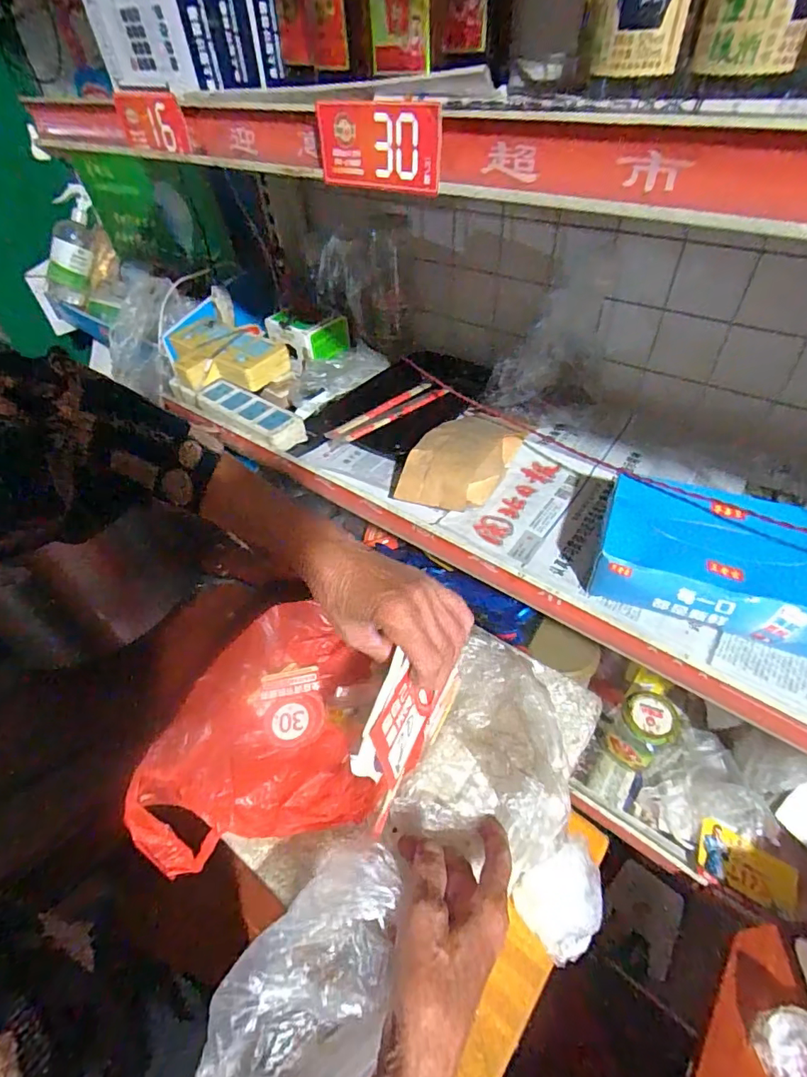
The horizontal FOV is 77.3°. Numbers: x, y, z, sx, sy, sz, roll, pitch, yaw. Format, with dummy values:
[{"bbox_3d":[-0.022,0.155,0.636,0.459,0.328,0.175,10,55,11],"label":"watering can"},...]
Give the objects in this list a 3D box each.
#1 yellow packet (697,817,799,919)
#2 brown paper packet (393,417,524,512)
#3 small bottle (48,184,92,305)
[{"bbox_3d":[0.408,0.389,0.599,0.109,0.023,0.067,16,49,20],"label":"yellow packet"},{"bbox_3d":[0.065,-0.086,0.556,0.091,0.056,0.153,21,51,23],"label":"brown paper packet"},{"bbox_3d":[-0.649,-0.569,0.980,0.075,0.209,0.059,24,17,26],"label":"small bottle"}]

